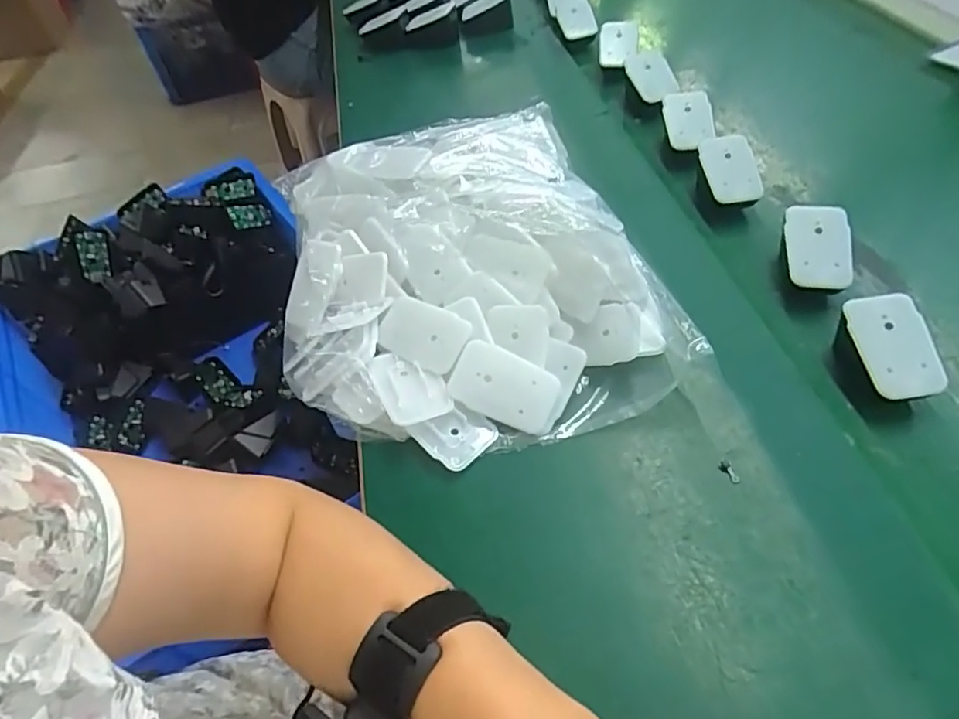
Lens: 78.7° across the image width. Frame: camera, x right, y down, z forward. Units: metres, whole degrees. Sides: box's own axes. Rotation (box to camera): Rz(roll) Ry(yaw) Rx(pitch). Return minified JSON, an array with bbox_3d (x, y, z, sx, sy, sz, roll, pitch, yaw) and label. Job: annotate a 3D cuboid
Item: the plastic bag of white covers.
[{"bbox_3d":[-0.027,-0.083,0.464,0.276,0.080,0.331,-14,50,-5],"label":"plastic bag of white covers"}]

